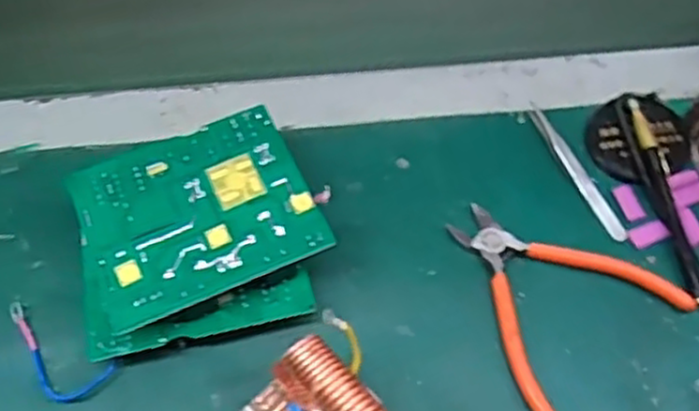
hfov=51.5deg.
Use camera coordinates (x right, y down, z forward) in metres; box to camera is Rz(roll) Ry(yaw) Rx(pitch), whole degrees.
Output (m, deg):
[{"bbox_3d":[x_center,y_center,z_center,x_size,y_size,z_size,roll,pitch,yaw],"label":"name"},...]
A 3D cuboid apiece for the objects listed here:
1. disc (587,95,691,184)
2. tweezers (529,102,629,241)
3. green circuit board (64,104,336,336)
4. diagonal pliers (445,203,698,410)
[{"bbox_3d":[0.203,-0.046,0.505,0.065,0.015,0.060,0,60,-1],"label":"disc"},{"bbox_3d":[0.155,-0.024,0.495,0.012,0.009,0.111,-24,63,-14],"label":"tweezers"},{"bbox_3d":[-0.092,0.003,0.435,0.132,0.006,0.112,-22,62,-11],"label":"green circuit board"},{"bbox_3d":[0.118,0.054,0.450,0.122,0.010,0.136,-39,68,-20],"label":"diagonal pliers"}]

